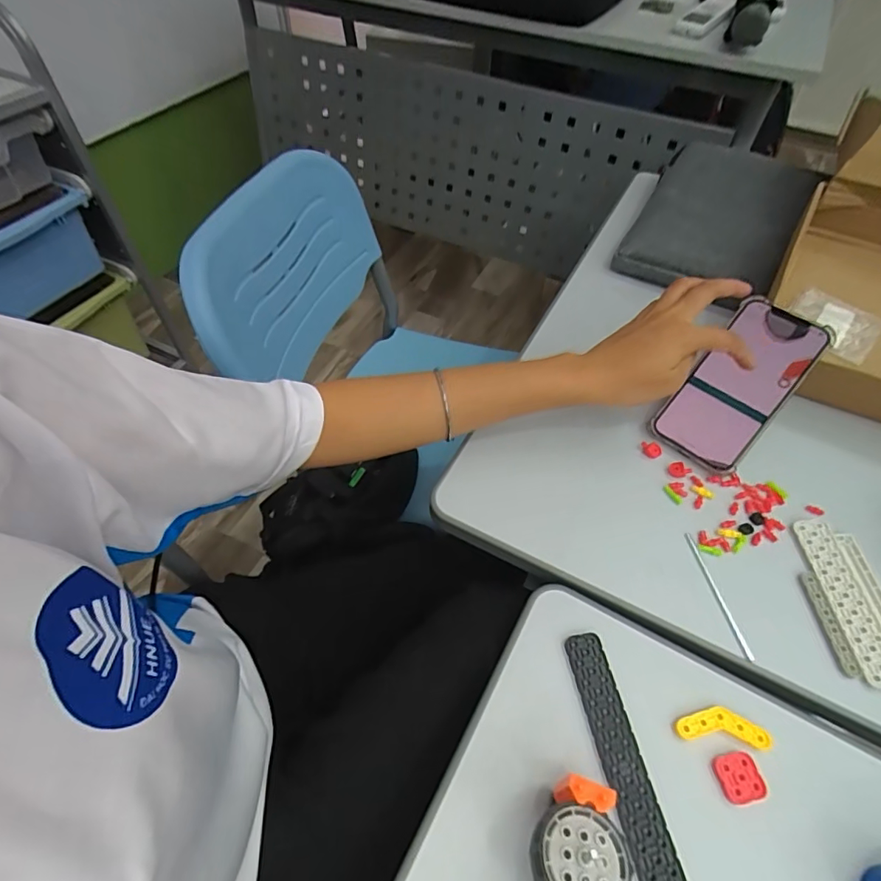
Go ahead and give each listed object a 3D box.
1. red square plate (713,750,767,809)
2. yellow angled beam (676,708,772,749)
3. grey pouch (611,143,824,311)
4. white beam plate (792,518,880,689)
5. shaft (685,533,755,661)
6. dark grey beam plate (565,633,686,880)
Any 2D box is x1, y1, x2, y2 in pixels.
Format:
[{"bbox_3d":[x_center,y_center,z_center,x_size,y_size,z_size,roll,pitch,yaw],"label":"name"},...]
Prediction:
[{"bbox_3d":[0.187,0.210,0.310,0.025,0.006,0.026,-10,55,-8],"label":"red square plate"},{"bbox_3d":[0.184,0.187,0.326,0.057,0.005,0.020,6,54,3],"label":"yellow angled beam"},{"bbox_3d":[0.358,-0.296,0.638,0.180,0.036,0.288,23,65,24],"label":"grey pouch"},{"bbox_3d":[0.307,0.118,0.378,0.028,0.009,0.125,0,54,-1],"label":"white beam plate"},{"bbox_3d":[0.213,0.117,0.383,0.005,0.004,0.100,-7,54,-6],"label":"shaft"},{"bbox_3d":[0.114,0.201,0.315,0.027,0.005,0.149,-8,54,-6],"label":"dark grey beam plate"}]

